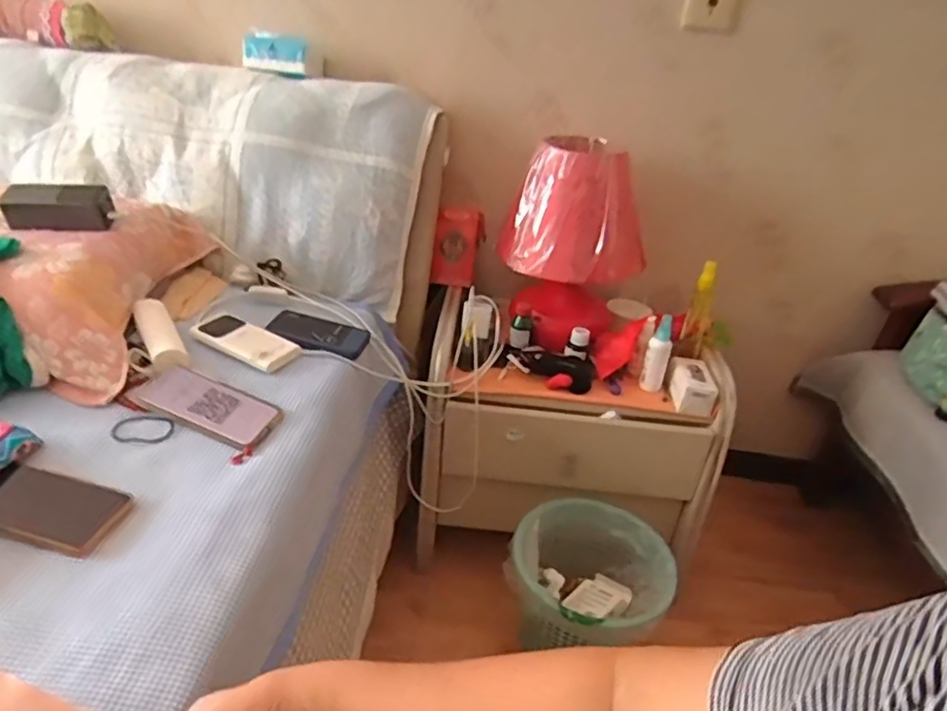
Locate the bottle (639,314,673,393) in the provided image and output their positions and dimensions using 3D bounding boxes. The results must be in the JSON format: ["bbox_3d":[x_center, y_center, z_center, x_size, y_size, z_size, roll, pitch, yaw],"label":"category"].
[{"bbox_3d":[0.315,-0.003,1.066,0.037,0.128,0.037,18,32,19],"label":"bottle"}]

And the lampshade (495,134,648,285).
[{"bbox_3d":[0.186,-0.267,1.120,0.246,0.202,0.227,9,31,4],"label":"lampshade"}]

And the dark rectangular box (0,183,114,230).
[{"bbox_3d":[-0.580,-0.207,0.875,0.131,0.052,0.046,1,31,-9],"label":"dark rectangular box"}]

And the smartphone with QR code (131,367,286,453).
[{"bbox_3d":[-0.325,0.062,0.767,0.170,0.016,0.084,22,38,4],"label":"smartphone with QR code"}]

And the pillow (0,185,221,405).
[{"bbox_3d":[-0.769,-0.125,0.851,0.679,0.119,0.420,6,31,-1],"label":"pillow"}]

